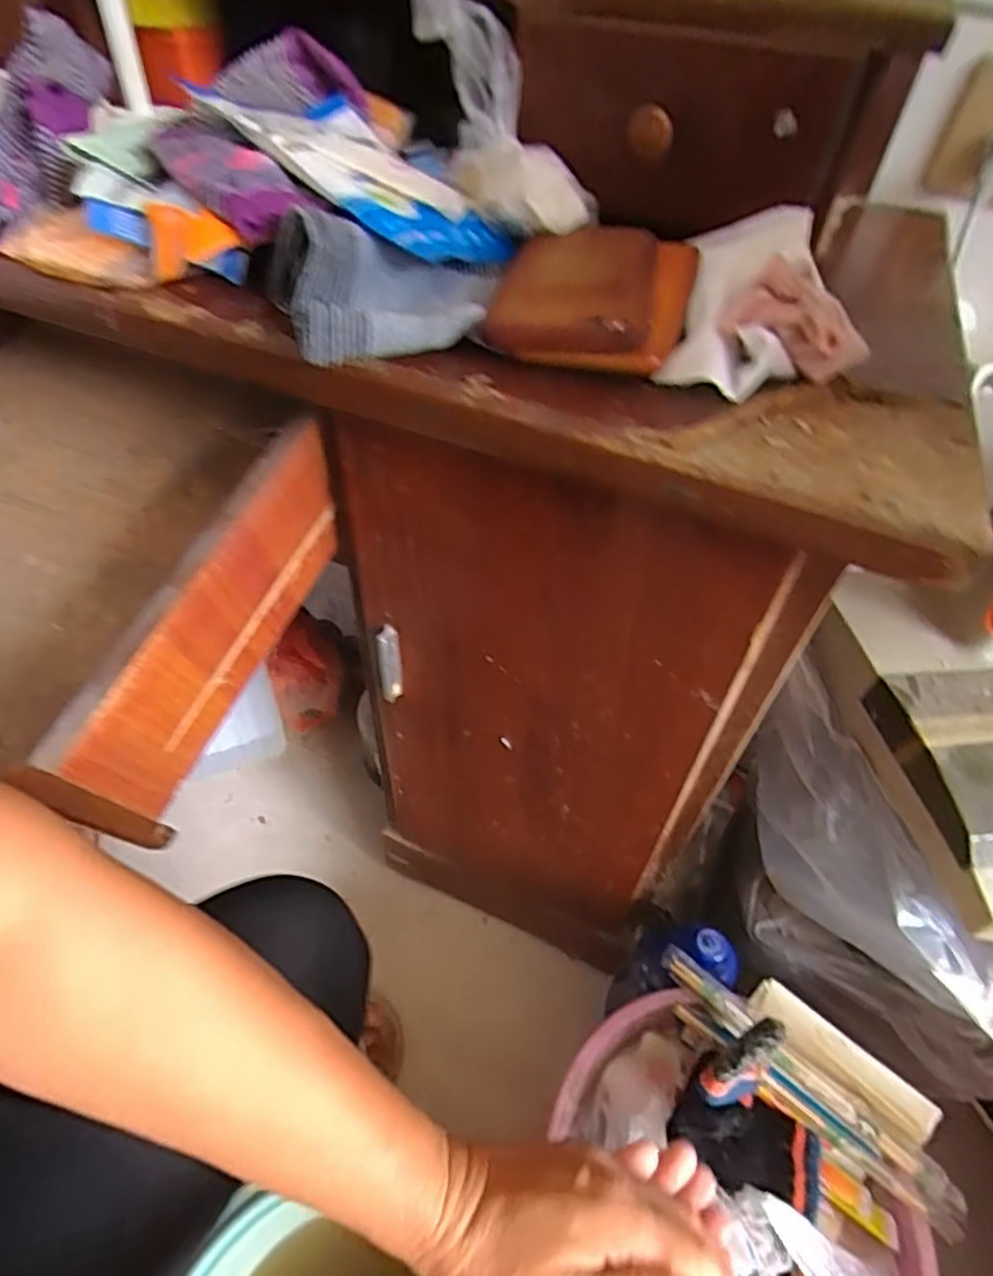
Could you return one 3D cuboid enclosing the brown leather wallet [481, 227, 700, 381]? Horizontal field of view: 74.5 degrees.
[{"bbox_3d":[0.051,-0.178,0.335,0.093,0.025,0.139,15,47,9],"label":"brown leather wallet"}]

